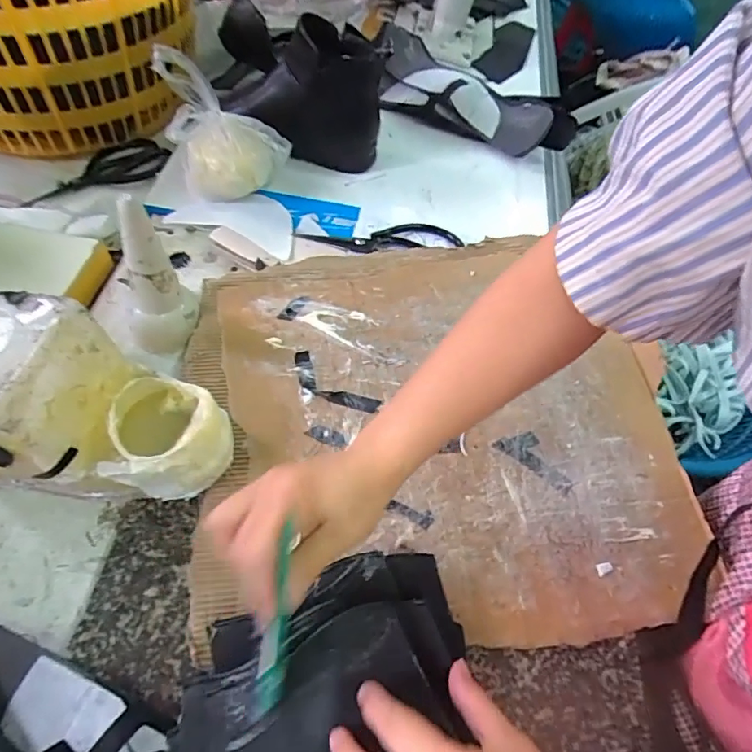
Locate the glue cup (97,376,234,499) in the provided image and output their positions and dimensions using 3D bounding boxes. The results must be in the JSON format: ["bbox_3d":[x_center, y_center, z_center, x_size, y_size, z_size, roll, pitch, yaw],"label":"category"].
[{"bbox_3d":[-0.155,0.043,0.387,0.083,0.065,0.077,2,55,-3],"label":"glue cup"}]

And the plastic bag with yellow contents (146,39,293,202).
[{"bbox_3d":[-0.163,-0.270,0.581,0.125,0.141,0.101,-13,57,-13],"label":"plastic bag with yellow contents"}]

